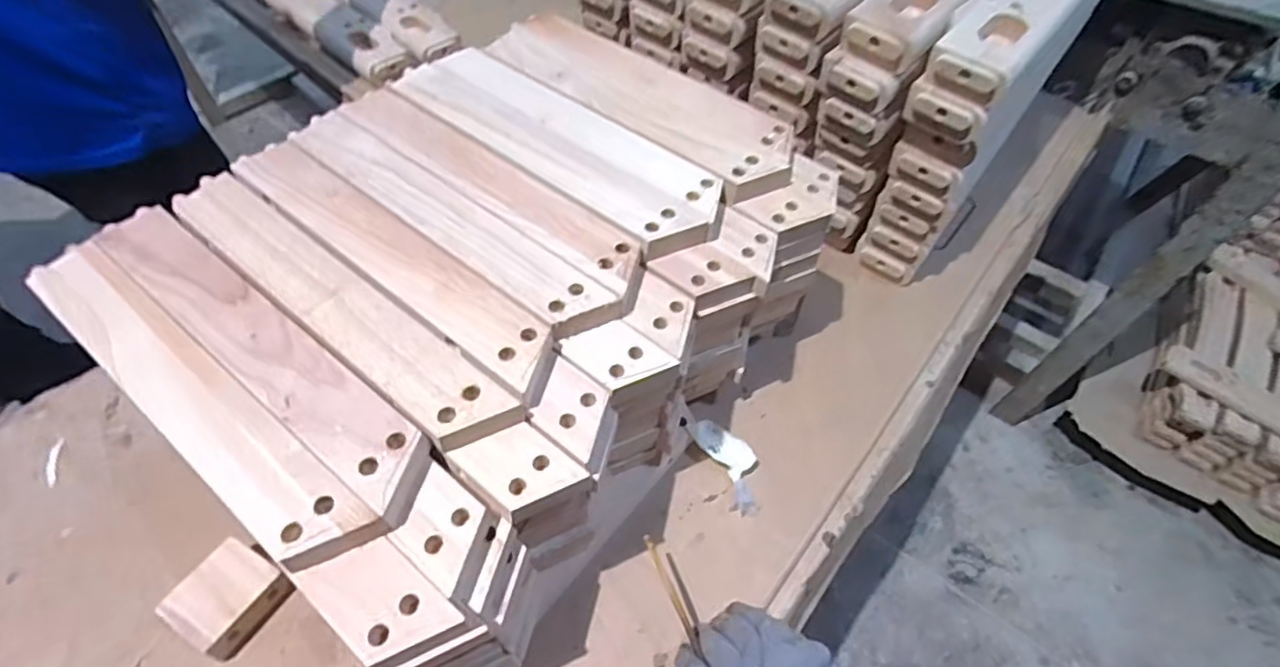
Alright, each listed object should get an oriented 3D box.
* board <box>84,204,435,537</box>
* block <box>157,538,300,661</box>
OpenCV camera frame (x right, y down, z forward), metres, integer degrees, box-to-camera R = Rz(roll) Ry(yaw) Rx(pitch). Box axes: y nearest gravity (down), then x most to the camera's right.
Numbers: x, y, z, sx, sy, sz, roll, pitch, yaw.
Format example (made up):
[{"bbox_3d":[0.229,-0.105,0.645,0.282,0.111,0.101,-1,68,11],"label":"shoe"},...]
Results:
[{"bbox_3d":[-0.230,0.006,0.369,0.288,0.018,0.043,33,60,19],"label":"board"},{"bbox_3d":[-0.299,0.191,0.447,0.059,0.028,0.063,27,58,16],"label":"block"}]

